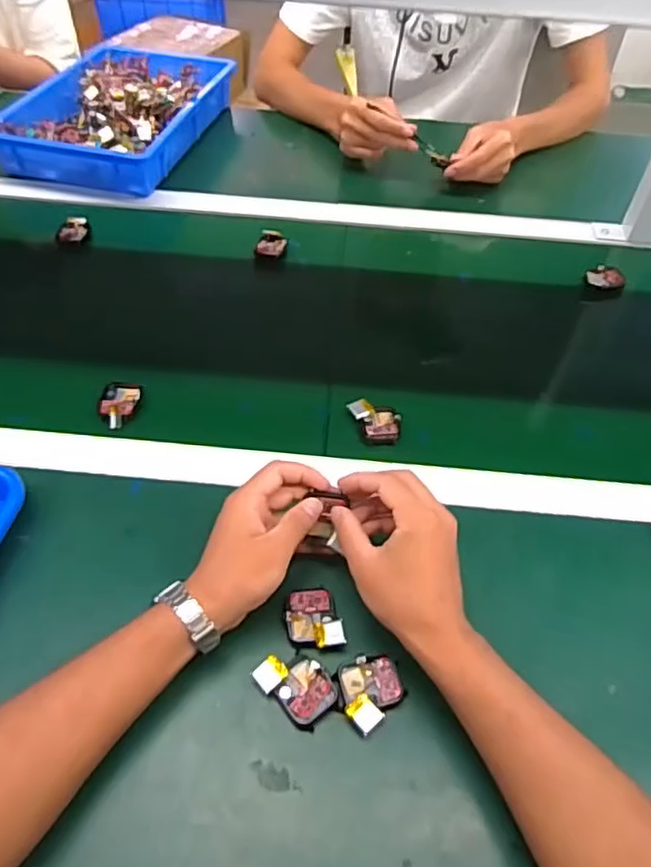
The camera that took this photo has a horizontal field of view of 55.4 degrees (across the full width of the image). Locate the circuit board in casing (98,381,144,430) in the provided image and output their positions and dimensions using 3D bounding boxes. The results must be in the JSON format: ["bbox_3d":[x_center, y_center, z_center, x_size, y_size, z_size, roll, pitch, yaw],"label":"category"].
[{"bbox_3d":[-0.201,-0.028,0.602,0.036,0.013,0.062,-1,51,-4],"label":"circuit board in casing"}]

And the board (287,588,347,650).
[{"bbox_3d":[-0.009,0.141,0.475,0.040,0.013,0.050,-8,52,-9],"label":"board"}]

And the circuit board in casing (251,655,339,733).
[{"bbox_3d":[-0.020,0.180,0.445,0.054,0.016,0.040,32,57,21],"label":"circuit board in casing"}]

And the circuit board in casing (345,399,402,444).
[{"bbox_3d":[0.049,-0.011,0.604,0.051,0.016,0.045,1,51,-2],"label":"circuit board in casing"}]

